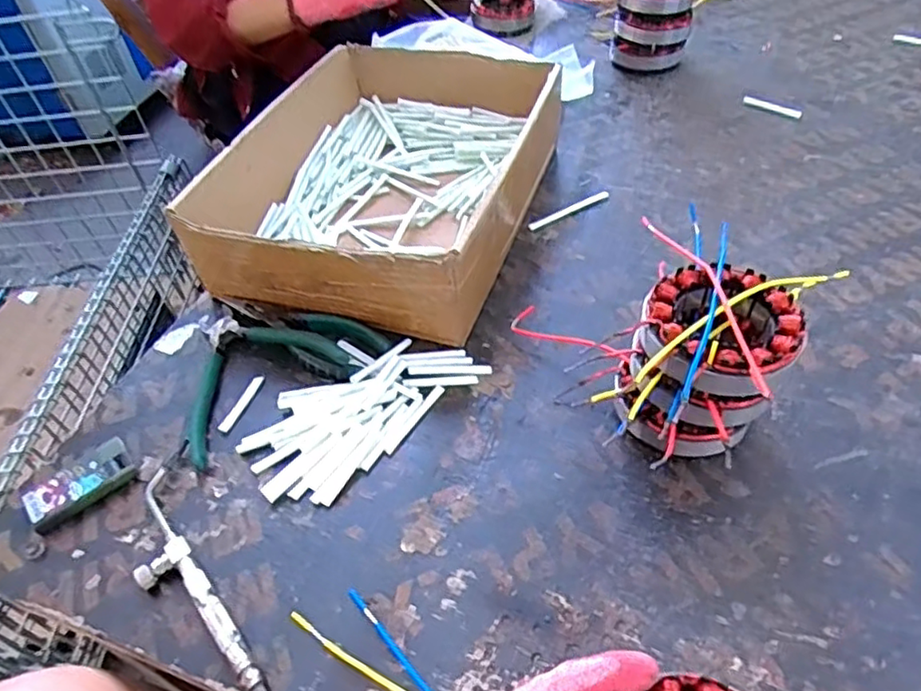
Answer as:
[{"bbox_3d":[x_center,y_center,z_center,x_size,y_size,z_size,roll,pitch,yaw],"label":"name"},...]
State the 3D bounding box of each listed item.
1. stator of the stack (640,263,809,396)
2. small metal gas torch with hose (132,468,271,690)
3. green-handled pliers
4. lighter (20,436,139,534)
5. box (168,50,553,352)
[{"bbox_3d":[0.148,-0.010,0.365,0.083,0.025,0.097,13,50,18],"label":"stator of the stack"},{"bbox_3d":[-0.151,0.151,0.363,0.035,0.013,0.206,-33,52,-22],"label":"small metal gas torch with hose"},{"bbox_3d":[-0.146,0.009,0.486,0.156,0.014,0.109,-31,51,-20],"label":"green-handled pliers"},{"bbox_3d":[-0.253,0.092,0.429,0.066,0.015,0.036,-35,53,-23],"label":"lighter"},{"bbox_3d":[-0.055,-0.161,0.591,0.241,0.093,0.342,12,50,17],"label":"box"}]

